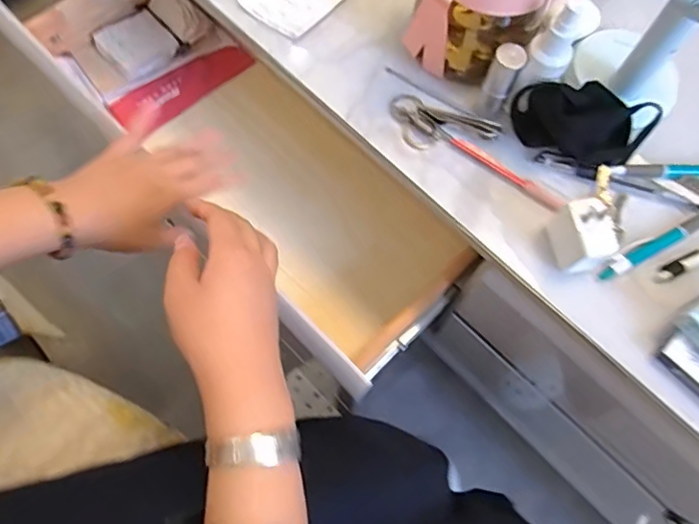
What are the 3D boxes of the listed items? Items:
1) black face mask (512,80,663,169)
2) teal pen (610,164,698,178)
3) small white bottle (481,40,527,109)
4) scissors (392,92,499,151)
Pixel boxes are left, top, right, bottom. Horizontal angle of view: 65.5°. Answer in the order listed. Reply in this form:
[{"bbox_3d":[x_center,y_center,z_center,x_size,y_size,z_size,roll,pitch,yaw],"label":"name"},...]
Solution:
[{"bbox_3d":[0.199,-0.114,0.454,0.114,0.055,0.057,1,69,-3],"label":"black face mask"},{"bbox_3d":[0.287,-0.077,0.464,0.126,0.008,0.015,3,69,-2],"label":"teal pen"},{"bbox_3d":[0.125,-0.150,0.453,0.022,0.073,0.018,28,70,8],"label":"small white bottle"},{"bbox_3d":[0.080,-0.118,0.474,0.095,0.010,0.051,24,70,6],"label":"scissors"}]

